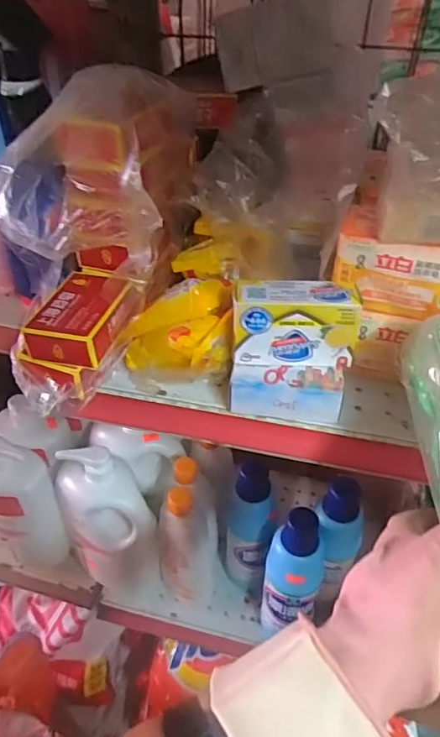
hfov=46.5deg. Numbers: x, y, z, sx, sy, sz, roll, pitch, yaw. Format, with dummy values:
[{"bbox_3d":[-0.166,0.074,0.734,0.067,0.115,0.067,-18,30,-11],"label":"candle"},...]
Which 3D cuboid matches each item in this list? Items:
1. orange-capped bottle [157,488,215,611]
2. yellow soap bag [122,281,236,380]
[{"bbox_3d":[-0.043,0.244,0.692,0.072,0.224,0.055,-8,41,-11],"label":"orange-capped bottle"},{"bbox_3d":[-0.034,-0.028,0.441,0.093,0.068,0.071,-4,40,-6],"label":"yellow soap bag"}]

